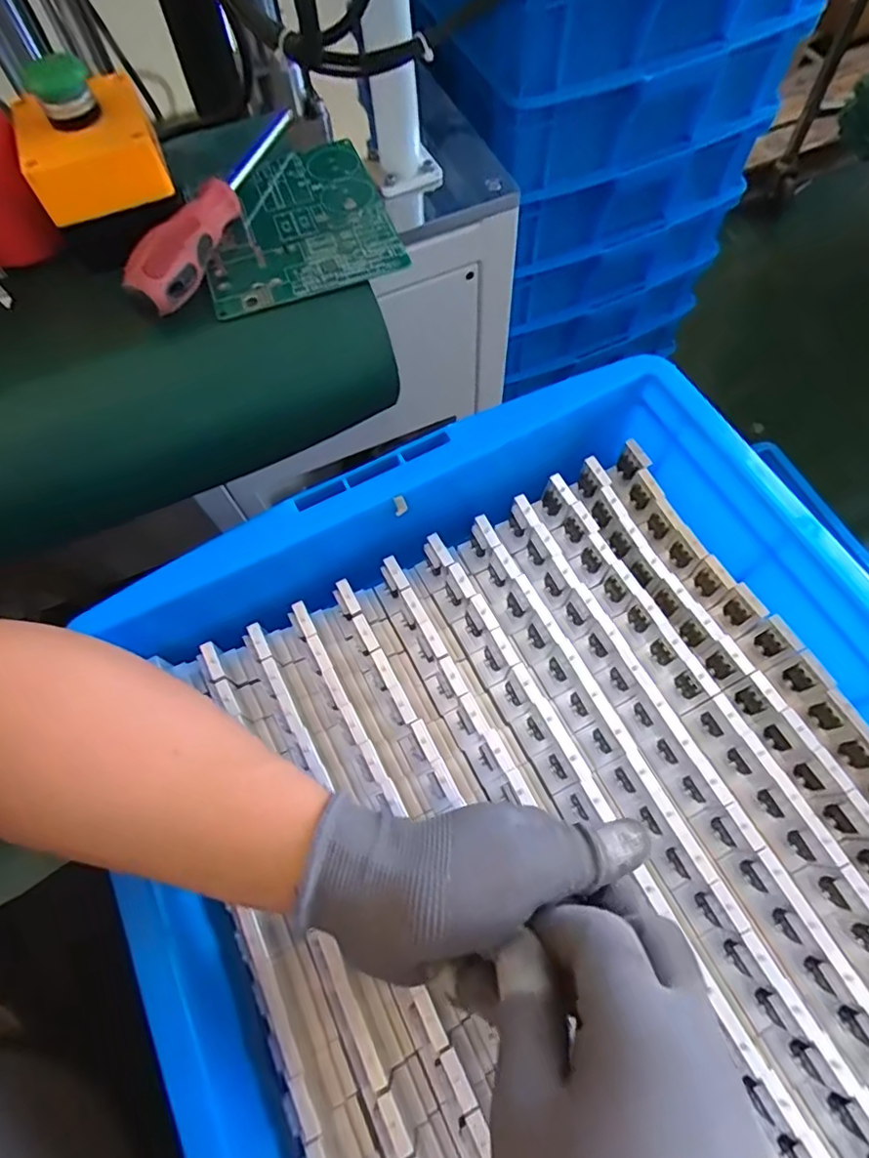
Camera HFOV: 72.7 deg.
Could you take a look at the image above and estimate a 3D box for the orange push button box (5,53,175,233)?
[{"bbox_3d":[-0.202,-0.253,0.336,0.076,0.062,0.075,-21,68,-6],"label":"orange push button box"}]

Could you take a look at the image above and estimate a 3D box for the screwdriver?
[{"bbox_3d":[-0.135,-0.238,0.365,0.024,0.033,0.194,15,68,8],"label":"screwdriver"}]

